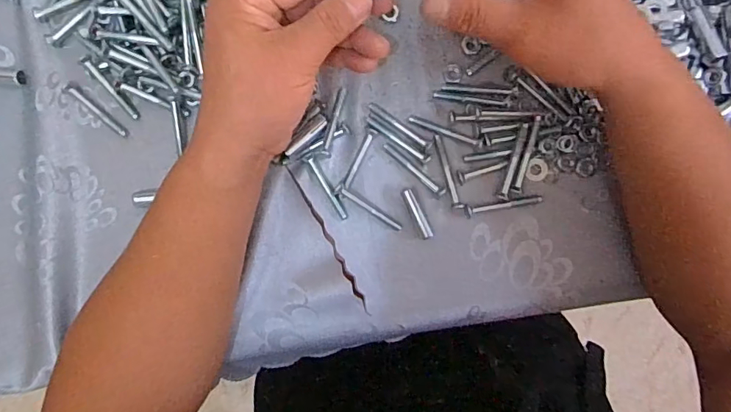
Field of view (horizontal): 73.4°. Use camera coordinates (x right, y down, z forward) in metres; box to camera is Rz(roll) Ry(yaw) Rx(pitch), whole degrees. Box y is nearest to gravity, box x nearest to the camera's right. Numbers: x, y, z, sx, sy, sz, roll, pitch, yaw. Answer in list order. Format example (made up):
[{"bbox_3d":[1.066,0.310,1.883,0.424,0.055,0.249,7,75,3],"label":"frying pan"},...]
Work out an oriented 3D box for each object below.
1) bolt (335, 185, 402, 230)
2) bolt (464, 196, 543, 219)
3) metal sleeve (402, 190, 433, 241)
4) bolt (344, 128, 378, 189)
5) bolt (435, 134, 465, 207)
[{"bbox_3d":[0.002,0.001,0.361,0.055,0.004,0.006,32,92,1],"label":"bolt"},{"bbox_3d":[0.101,0.000,0.357,0.057,0.007,0.009,-8,91,2],"label":"bolt"},{"bbox_3d":[0.038,0.005,0.359,0.008,0.008,0.040,-24,90,2],"label":"metal sleeve"},{"bbox_3d":[-0.004,-0.035,0.360,0.007,0.004,0.047,27,92,1],"label":"bolt"},{"bbox_3d":[0.059,-0.025,0.358,0.008,0.006,0.055,-19,90,2],"label":"bolt"}]

